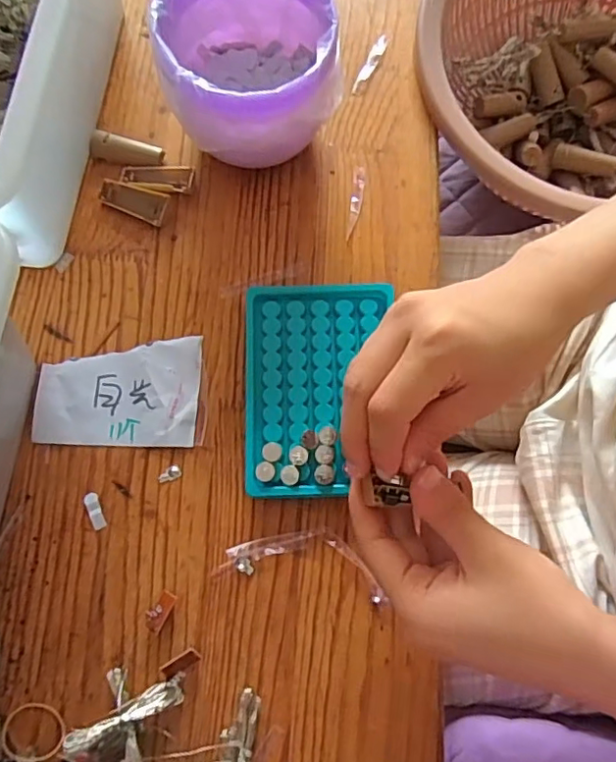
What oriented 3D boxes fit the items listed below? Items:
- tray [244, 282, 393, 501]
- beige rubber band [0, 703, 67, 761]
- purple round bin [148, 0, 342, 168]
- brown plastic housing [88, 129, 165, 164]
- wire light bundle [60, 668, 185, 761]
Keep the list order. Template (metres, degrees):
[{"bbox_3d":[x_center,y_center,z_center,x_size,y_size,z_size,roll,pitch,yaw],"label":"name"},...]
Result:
[{"bbox_3d":[0.006,0.003,0.351,0.087,0.014,0.132,-1,74,-2],"label":"tray"},{"bbox_3d":[-0.143,0.183,0.295,0.032,0.004,0.026,8,46,-3],"label":"beige rubber band"},{"bbox_3d":[-0.038,-0.199,0.369,0.101,0.092,0.104,0,74,-2],"label":"purple round bin"},{"bbox_3d":[-0.126,-0.162,0.392,0.050,0.006,0.018,9,74,1],"label":"brown plastic housing"},{"bbox_3d":[-0.093,0.175,0.288,0.043,0.030,0.044,19,74,4],"label":"wire light bundle"}]

